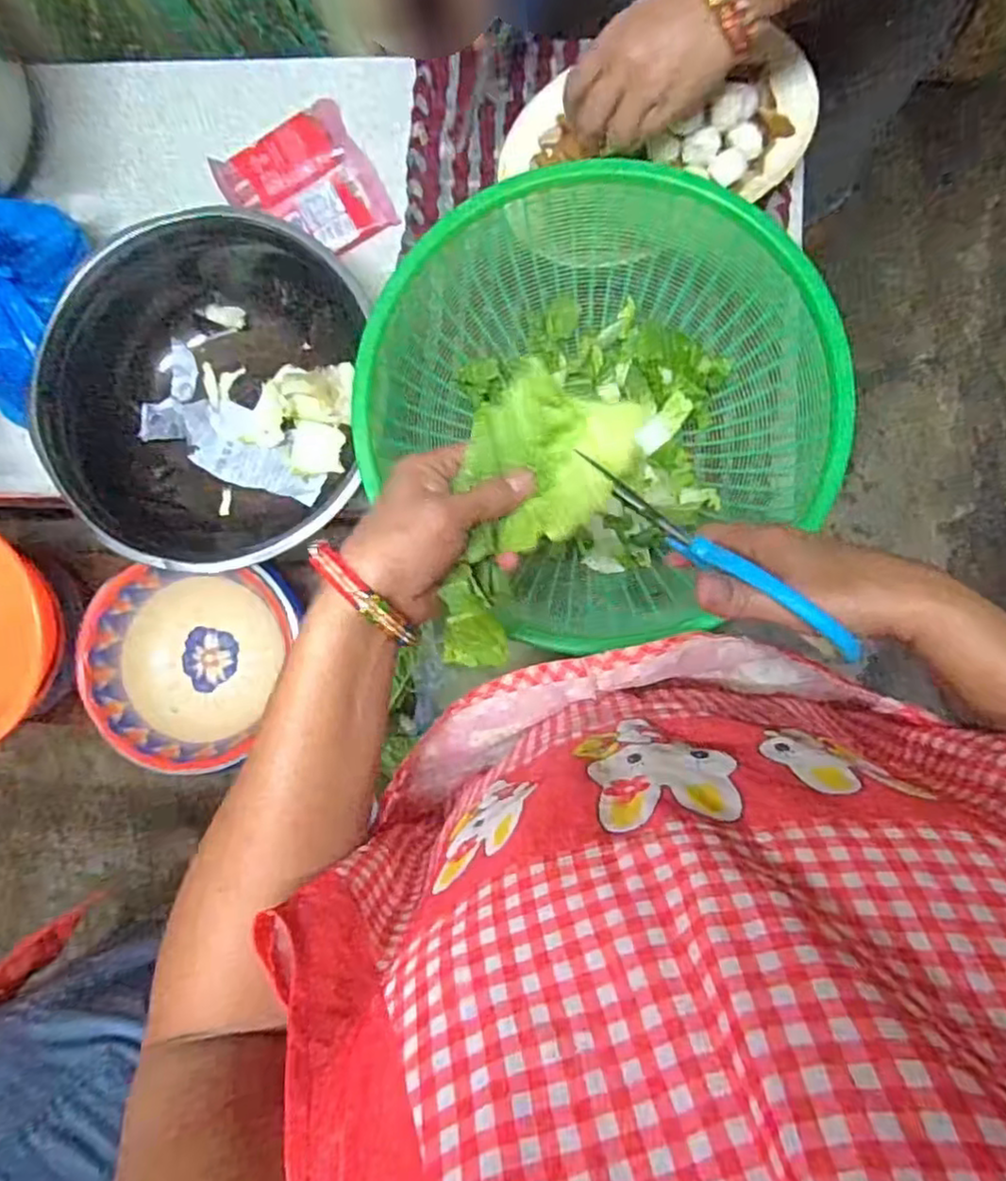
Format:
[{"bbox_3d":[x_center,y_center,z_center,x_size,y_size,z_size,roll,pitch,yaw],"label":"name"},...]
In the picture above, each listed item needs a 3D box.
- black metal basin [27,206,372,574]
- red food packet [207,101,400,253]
[{"bbox_3d":[-0.244,-0.163,0.588,0.235,0.112,0.280,11,89,6],"label":"black metal basin"},{"bbox_3d":[-0.178,-0.361,0.624,0.124,0.026,0.127,-30,85,3],"label":"red food packet"}]

